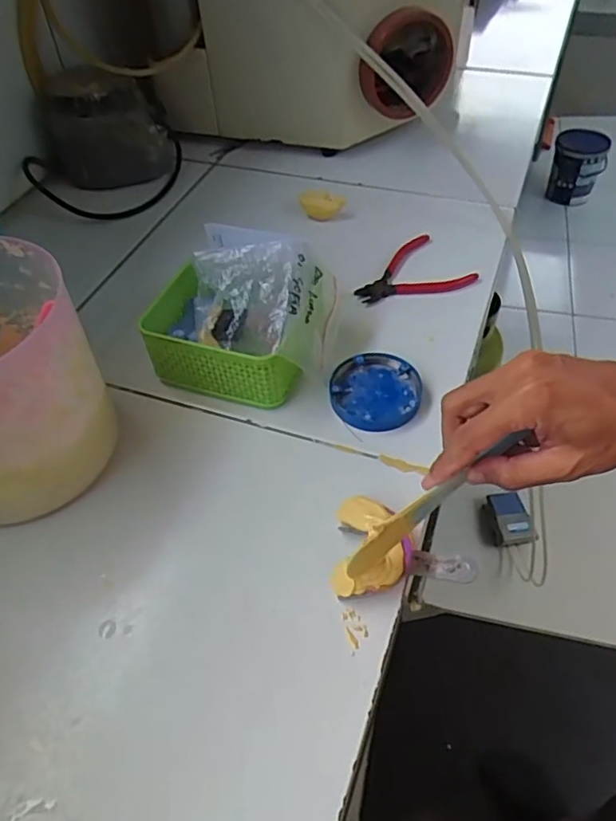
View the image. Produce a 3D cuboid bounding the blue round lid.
[{"bbox_3d":[0.058,-0.016,0.512,0.075,0.020,0.076,-1,50,1],"label":"blue round lid"}]

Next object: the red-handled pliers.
[{"bbox_3d":[0.107,-0.135,0.618,0.120,0.024,0.086,-30,55,-21],"label":"red-handled pliers"}]

